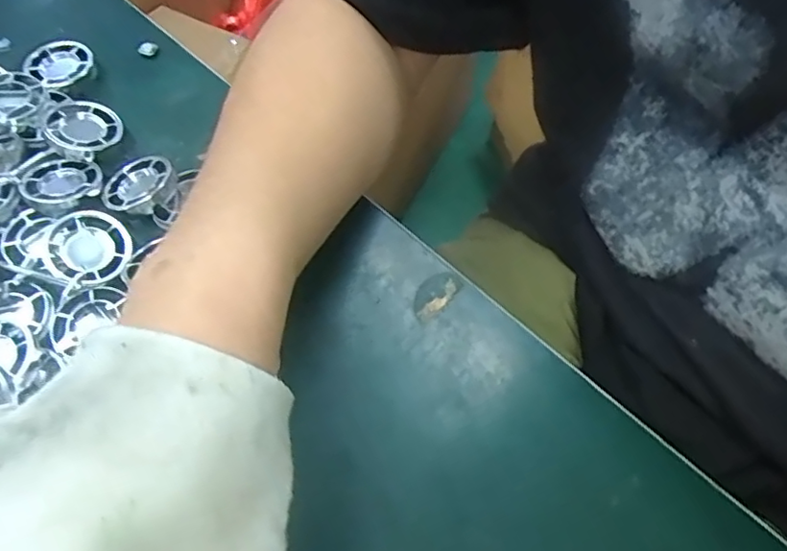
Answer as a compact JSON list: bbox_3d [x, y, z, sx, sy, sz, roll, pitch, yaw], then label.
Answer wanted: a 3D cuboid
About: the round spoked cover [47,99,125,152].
[{"bbox_3d":[-0.173,-0.084,0.347,0.036,0.012,0.041,-31,66,-15],"label":"round spoked cover"}]

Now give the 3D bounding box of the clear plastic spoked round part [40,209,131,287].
[{"bbox_3d":[-0.152,-0.014,0.306,0.037,0.008,0.042,-34,67,-16],"label":"clear plastic spoked round part"}]

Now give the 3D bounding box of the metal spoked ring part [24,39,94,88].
[{"bbox_3d":[-0.201,-0.129,0.375,0.038,0.008,0.038,0,62,0],"label":"metal spoked ring part"}]

